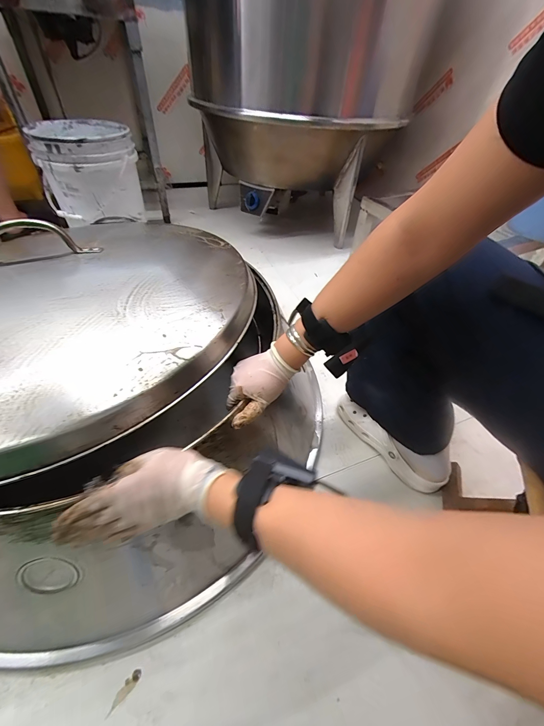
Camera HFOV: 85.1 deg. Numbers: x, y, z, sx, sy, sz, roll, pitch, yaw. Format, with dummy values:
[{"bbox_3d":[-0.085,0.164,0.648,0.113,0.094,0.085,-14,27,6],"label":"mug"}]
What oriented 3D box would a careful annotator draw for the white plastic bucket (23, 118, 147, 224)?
[{"bbox_3d":[-0.596,-0.598,1.001,0.288,0.301,0.263,-20,51,-22],"label":"white plastic bucket"}]

